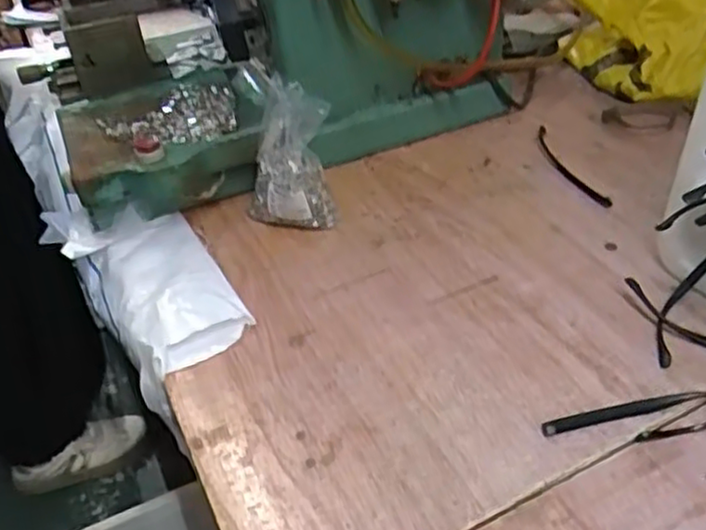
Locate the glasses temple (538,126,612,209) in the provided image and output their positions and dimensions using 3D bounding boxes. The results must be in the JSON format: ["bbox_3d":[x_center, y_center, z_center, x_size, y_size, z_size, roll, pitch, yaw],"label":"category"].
[{"bbox_3d":[0.193,-0.090,0.640,0.016,0.005,0.136,-12,40,-6],"label":"glasses temple"}]

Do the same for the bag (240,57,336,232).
[{"bbox_3d":[-0.056,-0.091,0.595,0.075,0.128,0.056,-10,0,-3],"label":"bag"}]

